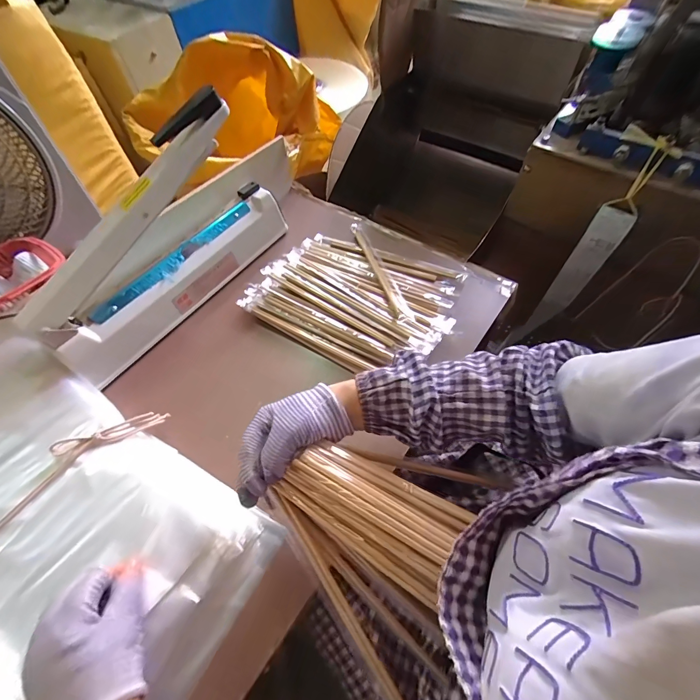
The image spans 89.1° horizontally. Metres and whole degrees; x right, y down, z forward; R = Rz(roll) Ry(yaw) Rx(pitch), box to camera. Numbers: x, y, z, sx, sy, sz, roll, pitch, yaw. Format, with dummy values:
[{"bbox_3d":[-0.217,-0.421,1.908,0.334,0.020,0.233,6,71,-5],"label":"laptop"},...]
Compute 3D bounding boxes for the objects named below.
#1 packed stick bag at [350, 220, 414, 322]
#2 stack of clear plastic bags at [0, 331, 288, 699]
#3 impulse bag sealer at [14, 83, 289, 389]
[{"bbox_3d":[0.046,-0.140,0.592,0.027,0.009,0.260,-17,59,-9],"label":"packed stick bag"},{"bbox_3d":[-0.316,0.171,0.388,0.446,0.062,0.239,25,62,11],"label":"stack of clear plastic bags"},{"bbox_3d":[-0.258,-0.165,0.516,0.077,0.221,0.422,32,64,20],"label":"impulse bag sealer"}]

